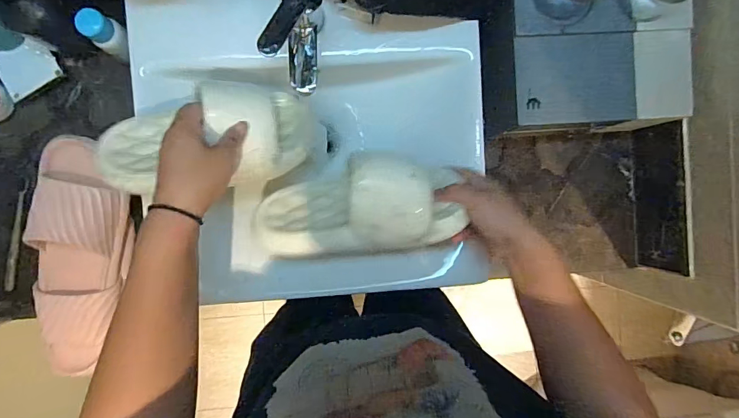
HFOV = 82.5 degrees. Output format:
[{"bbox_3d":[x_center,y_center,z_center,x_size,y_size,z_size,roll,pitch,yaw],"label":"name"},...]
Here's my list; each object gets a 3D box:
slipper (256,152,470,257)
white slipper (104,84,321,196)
[{"bbox_3d":[-0.016,-0.005,0.501,0.234,0.080,0.106,-7,93,18],"label":"slipper"},{"bbox_3d":[-0.180,-0.083,0.488,0.241,0.072,0.116,-8,93,-9],"label":"white slipper"}]

